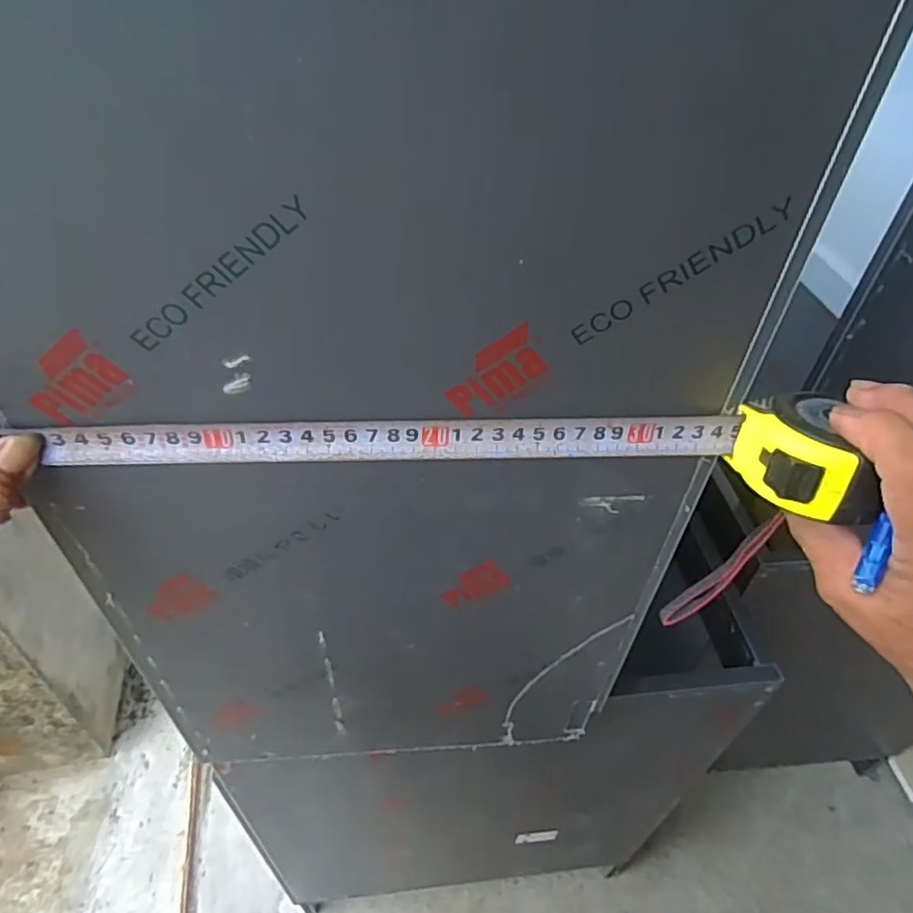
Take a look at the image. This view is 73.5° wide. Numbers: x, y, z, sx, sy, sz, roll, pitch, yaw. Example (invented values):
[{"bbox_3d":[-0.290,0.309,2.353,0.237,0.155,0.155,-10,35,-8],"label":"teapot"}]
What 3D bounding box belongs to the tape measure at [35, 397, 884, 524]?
[{"bbox_3d":[-0.004,0.000,0.284,0.356,0.041,0.054,1,42,1],"label":"tape measure"}]

